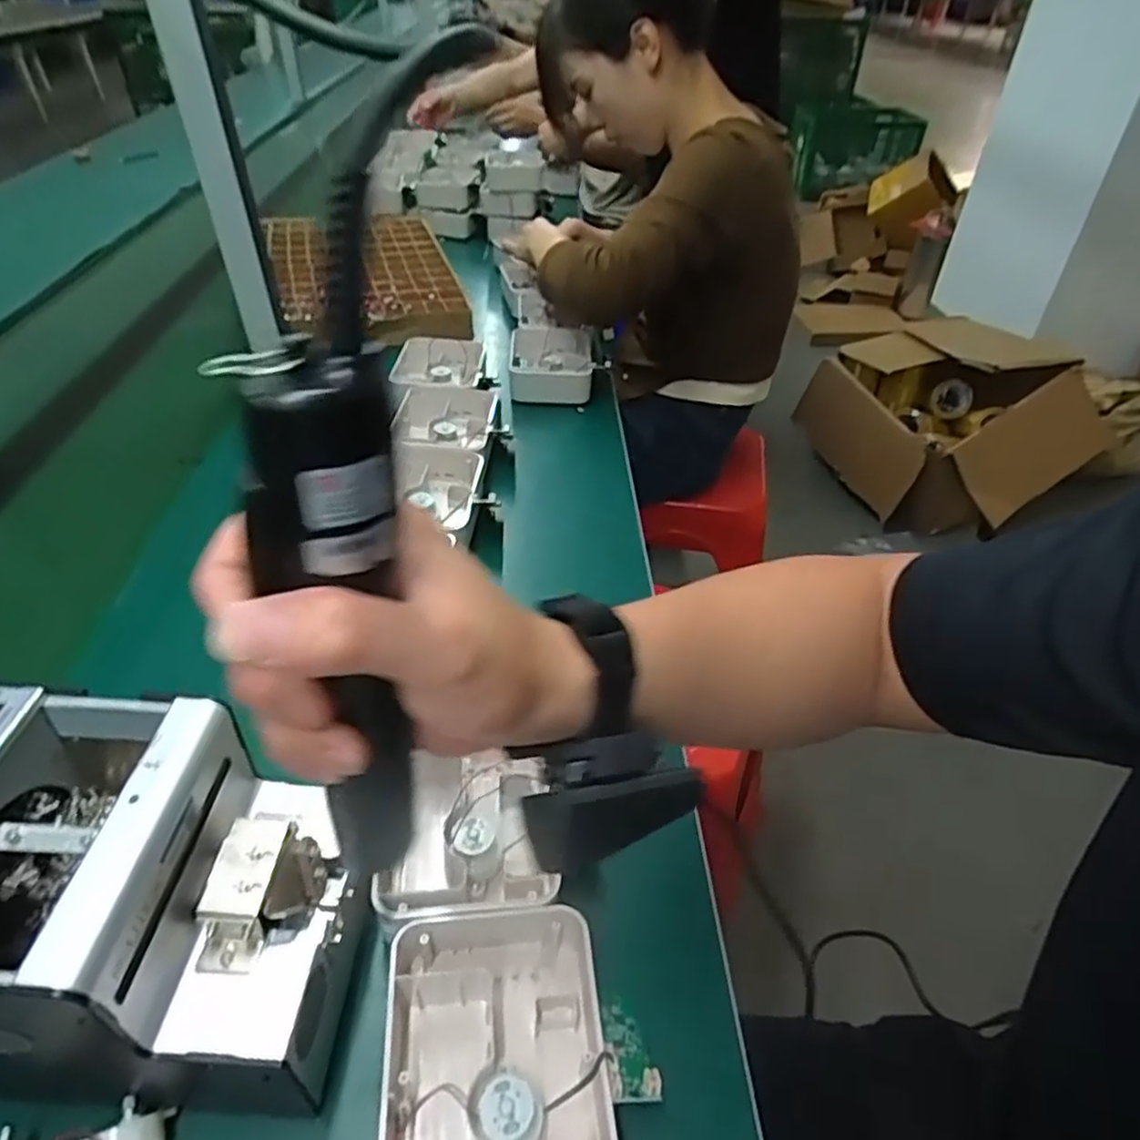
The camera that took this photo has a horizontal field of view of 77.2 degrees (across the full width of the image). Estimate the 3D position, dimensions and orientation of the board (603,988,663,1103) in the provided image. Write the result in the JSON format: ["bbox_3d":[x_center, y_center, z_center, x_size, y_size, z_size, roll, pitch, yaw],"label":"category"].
[{"bbox_3d":[0.025,0.223,0.342,0.023,0.009,0.063,9,8,-10],"label":"board"}]

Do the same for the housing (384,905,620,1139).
[{"bbox_3d":[-0.035,0.228,0.338,0.100,0.036,0.132,-3,42,-6],"label":"housing"}]

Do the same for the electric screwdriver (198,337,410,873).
[{"bbox_3d":[-0.073,0.031,0.238,0.036,0.218,0.032,9,42,1],"label":"electric screwdriver"}]

